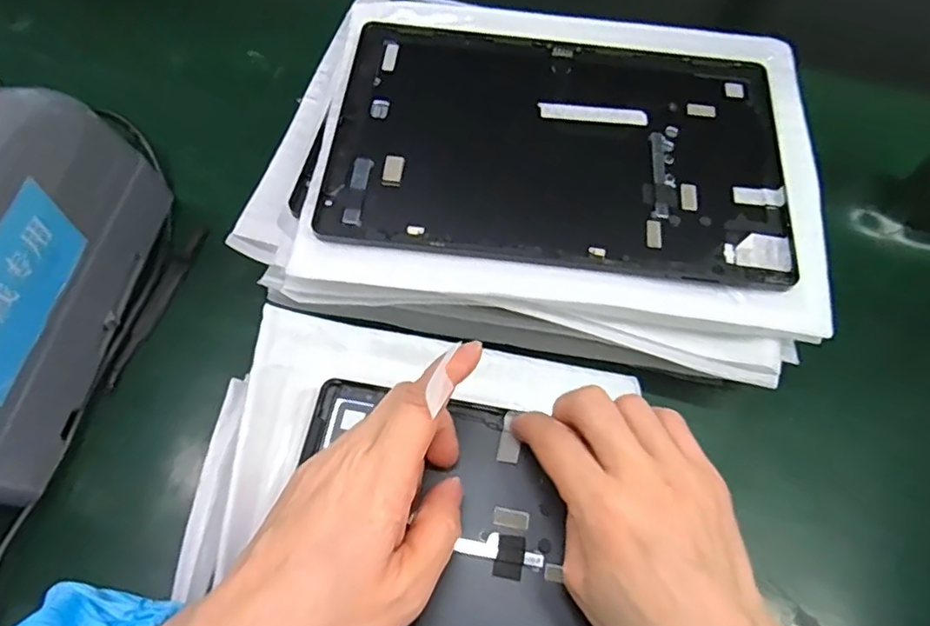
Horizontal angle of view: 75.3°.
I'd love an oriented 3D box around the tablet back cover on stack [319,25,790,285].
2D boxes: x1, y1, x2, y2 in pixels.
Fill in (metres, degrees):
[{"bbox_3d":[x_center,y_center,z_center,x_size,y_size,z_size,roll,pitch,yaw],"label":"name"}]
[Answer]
[{"bbox_3d":[0.052,-0.093,0.338,0.242,0.011,0.153,7,63,0],"label":"tablet back cover on stack"}]

